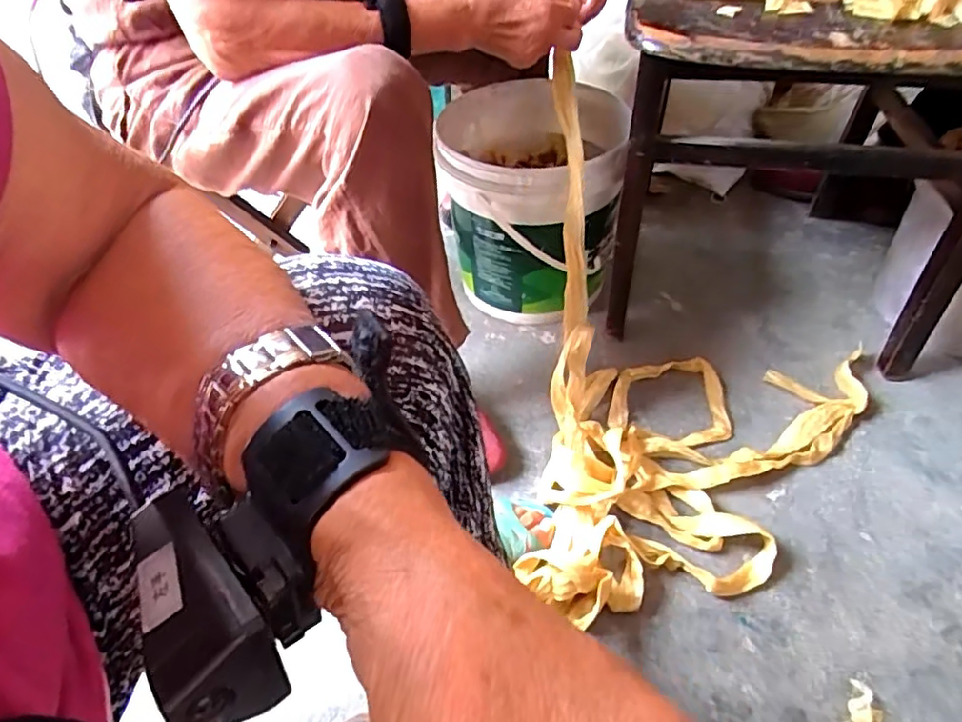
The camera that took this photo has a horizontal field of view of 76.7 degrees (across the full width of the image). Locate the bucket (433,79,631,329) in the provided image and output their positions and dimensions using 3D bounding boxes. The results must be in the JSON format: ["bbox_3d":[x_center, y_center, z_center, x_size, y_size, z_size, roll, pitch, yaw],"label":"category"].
[{"bbox_3d":[0.071,-0.219,0.886,0.246,0.263,0.252,-2,47,2],"label":"bucket"}]

